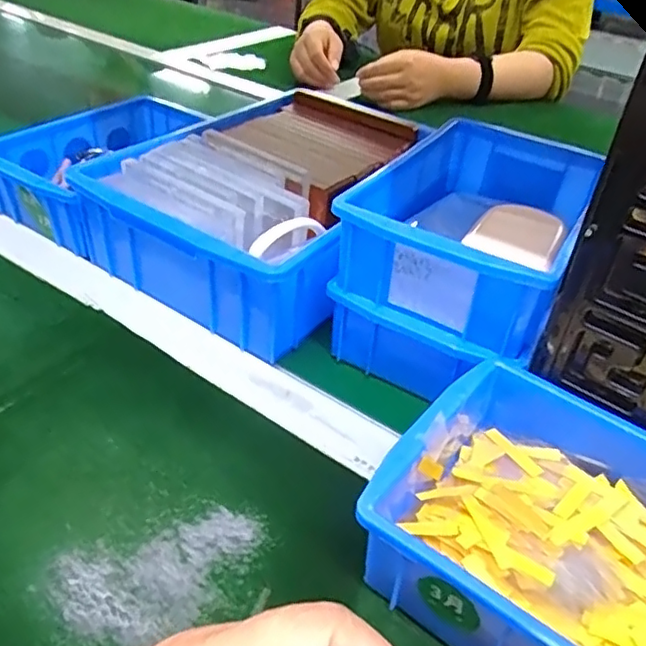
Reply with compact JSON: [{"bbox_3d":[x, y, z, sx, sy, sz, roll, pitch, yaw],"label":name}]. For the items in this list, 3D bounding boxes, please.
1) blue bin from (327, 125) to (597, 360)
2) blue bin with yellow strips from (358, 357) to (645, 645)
[{"bbox_3d":[0.108,-0.073,0.407,0.123,0.057,0.199,23,42,21],"label":"blue bin"},{"bbox_3d":[0.129,0.111,0.274,0.200,0.065,0.143,30,45,28],"label":"blue bin with yellow strips"}]

